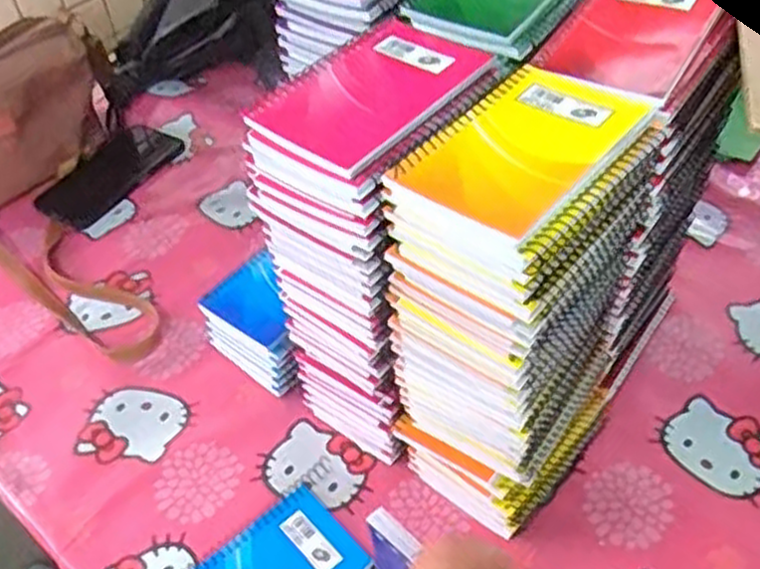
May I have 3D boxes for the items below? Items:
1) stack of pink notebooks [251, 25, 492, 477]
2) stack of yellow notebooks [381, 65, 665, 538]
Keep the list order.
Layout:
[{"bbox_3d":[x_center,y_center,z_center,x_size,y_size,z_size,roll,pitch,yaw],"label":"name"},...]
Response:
[{"bbox_3d":[0.005,-0.011,0.548,0.100,0.286,0.126,29,57,29],"label":"stack of pink notebooks"},{"bbox_3d":[0.089,0.023,0.506,0.105,0.282,0.150,24,54,26],"label":"stack of yellow notebooks"}]

